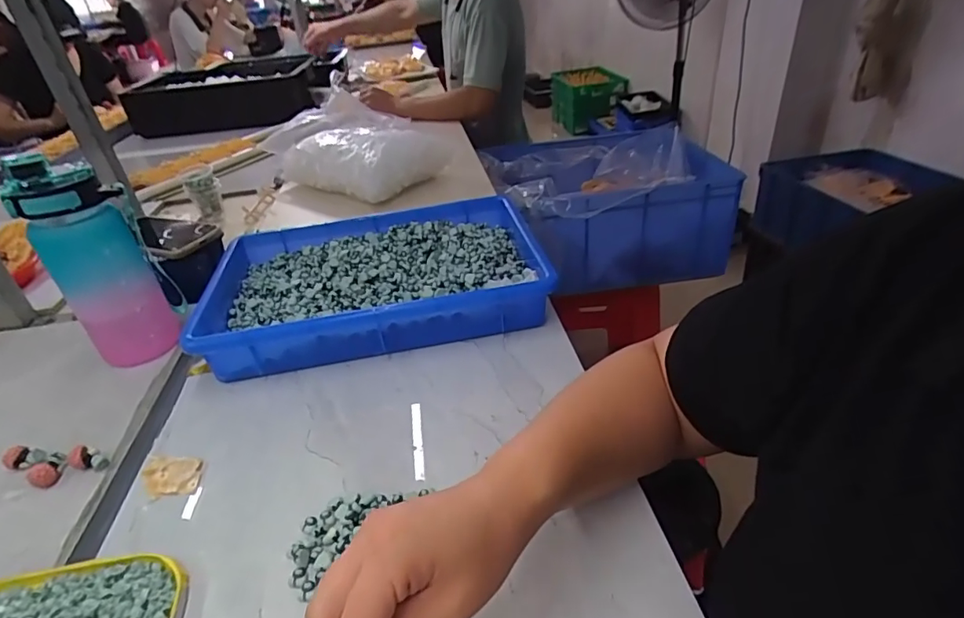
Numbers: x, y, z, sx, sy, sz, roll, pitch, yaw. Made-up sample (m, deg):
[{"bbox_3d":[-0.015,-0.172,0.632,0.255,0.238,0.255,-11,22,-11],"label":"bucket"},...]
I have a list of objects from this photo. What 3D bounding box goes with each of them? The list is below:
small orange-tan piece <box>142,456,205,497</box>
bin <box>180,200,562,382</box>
[{"bbox_3d":[-0.255,0.136,0.427,0.043,0.008,0.039,-9,33,-7],"label":"small orange-tan piece"},{"bbox_3d":[-0.125,-0.037,0.611,0.364,0.067,0.239,-8,33,-6],"label":"bin"}]

